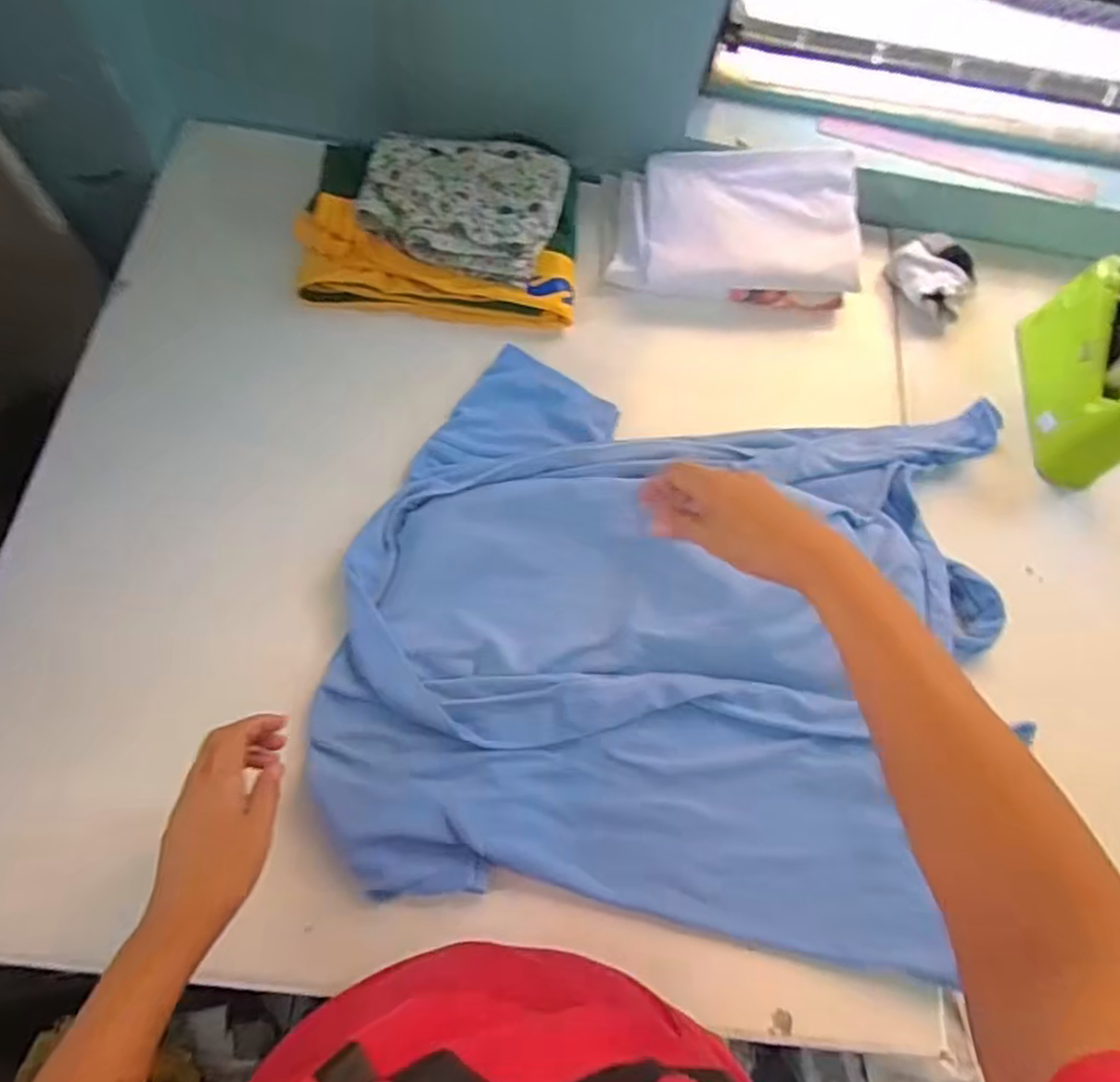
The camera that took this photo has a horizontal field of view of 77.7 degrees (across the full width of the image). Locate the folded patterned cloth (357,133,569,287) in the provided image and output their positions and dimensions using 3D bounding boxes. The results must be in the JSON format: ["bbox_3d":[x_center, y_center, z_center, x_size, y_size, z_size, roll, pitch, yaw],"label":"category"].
[{"bbox_3d":[-0.092,-0.339,0.690,0.185,0.054,0.152,6,71,-1],"label":"folded patterned cloth"}]

